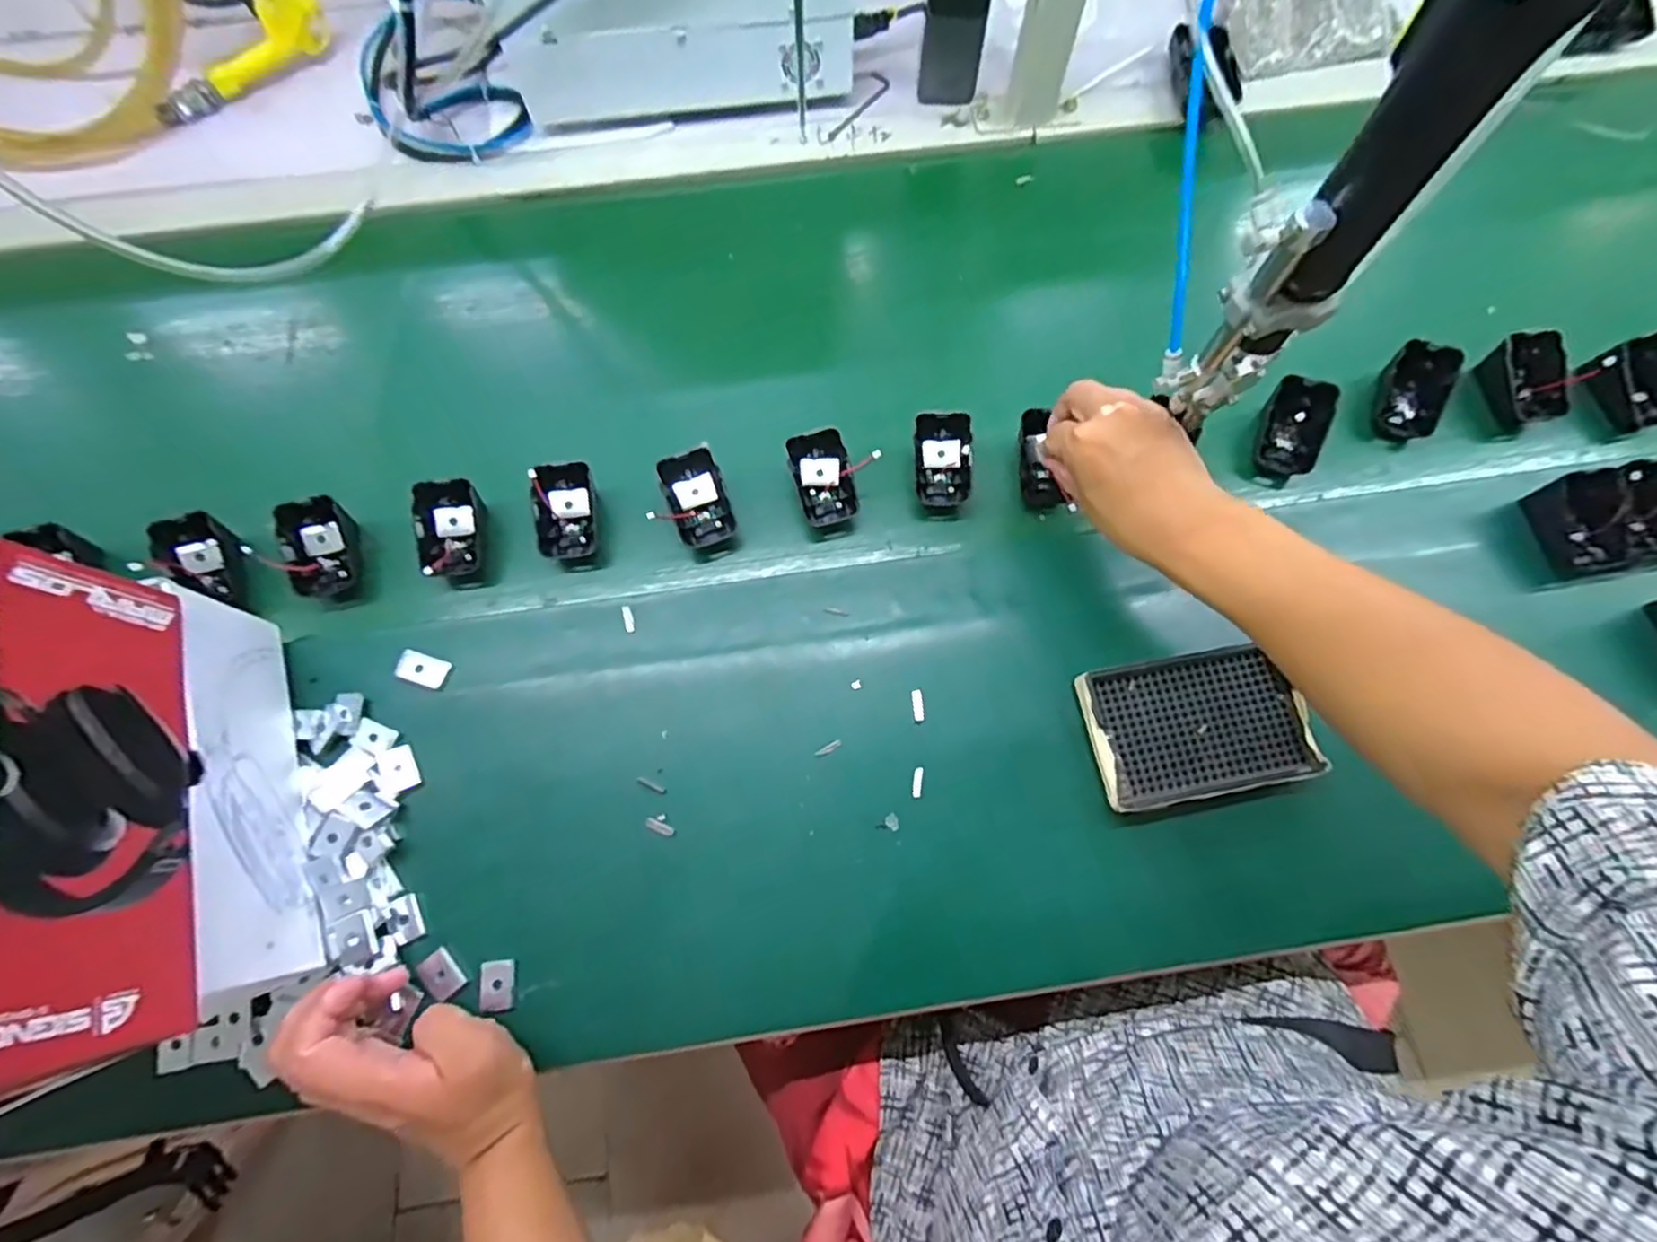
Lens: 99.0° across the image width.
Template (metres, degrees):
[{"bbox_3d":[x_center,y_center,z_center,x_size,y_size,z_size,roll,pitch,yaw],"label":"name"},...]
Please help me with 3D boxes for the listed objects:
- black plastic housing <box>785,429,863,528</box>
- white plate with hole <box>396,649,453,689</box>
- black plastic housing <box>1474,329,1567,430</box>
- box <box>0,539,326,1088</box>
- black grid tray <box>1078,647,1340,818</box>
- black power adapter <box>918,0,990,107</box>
[{"bbox_3d":[-0.005,-0.107,0.536,0.045,0.020,0.070,-16,98,-2],"label":"black plastic housing"},{"bbox_3d":[-0.286,0.033,0.498,0.036,0.006,0.022,16,72,4],"label":"white plate with hole"},{"bbox_3d":[0.548,-0.189,0.558,0.034,0.044,0.061,-7,70,-2],"label":"black plastic housing"},{"bbox_3d":[-0.433,0.117,0.372,0.202,0.174,0.243,-17,71,-6],"label":"box"},{"bbox_3d":[0.248,0.071,0.481,0.141,0.026,0.093,-11,72,-4],"label":"black grid tray"},{"bbox_3d":[0.112,-0.533,0.619,0.061,0.124,0.053,7,70,3],"label":"black power adapter"}]

